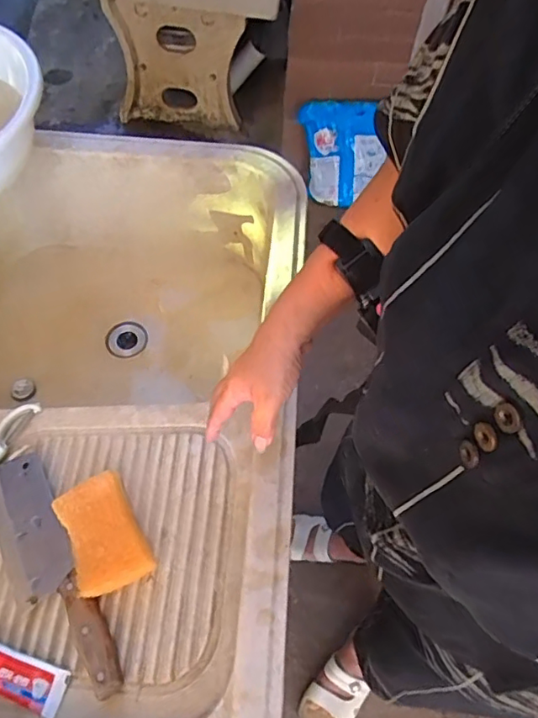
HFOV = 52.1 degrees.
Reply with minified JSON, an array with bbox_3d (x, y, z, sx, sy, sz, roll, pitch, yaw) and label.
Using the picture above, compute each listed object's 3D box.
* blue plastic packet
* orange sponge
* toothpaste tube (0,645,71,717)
[{"bbox_3d":[0.223,-0.604,1.631,0.229,0.317,0.040,-5,43,8],"label":"blue plastic packet"},{"bbox_3d":[-0.175,0.178,0.573,0.074,0.027,0.121,-25,65,-16],"label":"orange sponge"},{"bbox_3d":[-0.264,0.303,0.540,0.142,0.023,0.039,18,62,7],"label":"toothpaste tube"}]

